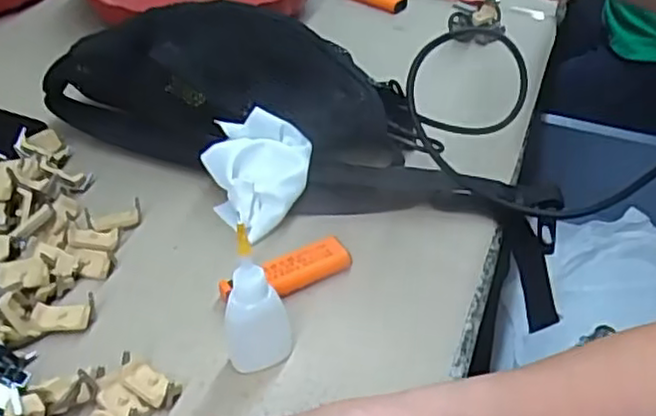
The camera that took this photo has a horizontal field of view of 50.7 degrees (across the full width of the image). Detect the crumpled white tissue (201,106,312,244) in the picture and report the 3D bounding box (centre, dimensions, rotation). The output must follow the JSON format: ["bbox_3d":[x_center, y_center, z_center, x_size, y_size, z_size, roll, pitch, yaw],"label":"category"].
[{"bbox_3d":[-0.047,-0.023,0.470,0.068,0.050,0.077,-3,41,-3],"label":"crumpled white tissue"}]

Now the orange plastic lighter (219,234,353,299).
[{"bbox_3d":[-0.025,0.040,0.425,0.081,0.013,0.025,-18,44,-19],"label":"orange plastic lighter"}]

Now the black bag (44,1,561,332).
[{"bbox_3d":[-0.013,-0.051,0.510,0.399,0.115,0.114,22,45,5],"label":"black bag"}]

